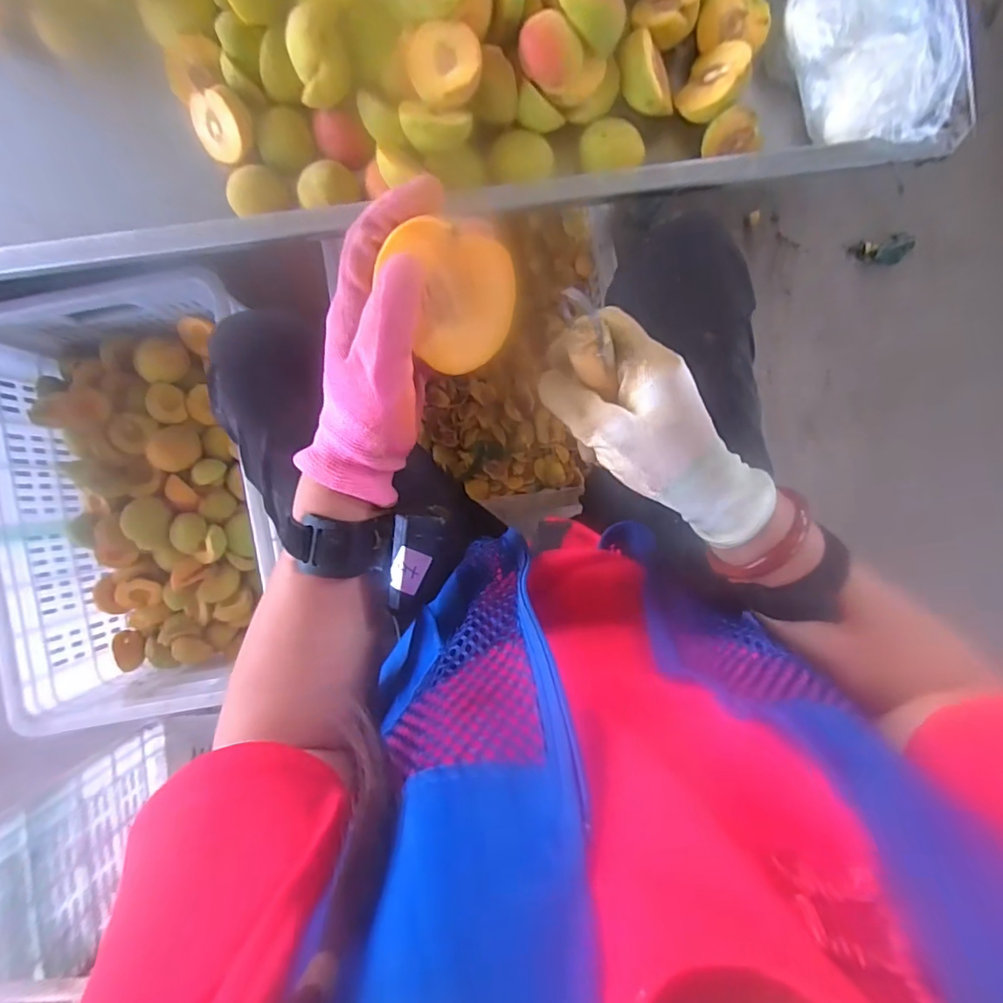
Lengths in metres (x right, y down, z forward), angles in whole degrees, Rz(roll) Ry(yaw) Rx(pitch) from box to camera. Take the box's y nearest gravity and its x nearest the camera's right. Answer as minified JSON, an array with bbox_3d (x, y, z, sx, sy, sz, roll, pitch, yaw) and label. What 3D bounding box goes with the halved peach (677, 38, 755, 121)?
[{"bbox_3d":[0.194,-0.372,0.474,0.030,0.059,0.062,15,101,-43],"label":"halved peach"}]

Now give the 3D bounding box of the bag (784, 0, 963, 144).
[{"bbox_3d":[0.306,-0.385,0.440,0.100,0.061,0.177,-27,91,1],"label":"bag"}]

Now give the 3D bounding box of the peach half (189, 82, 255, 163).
[{"bbox_3d":[-0.258,-0.347,0.487,0.054,0.024,0.054,9,130,11],"label":"peach half"}]

